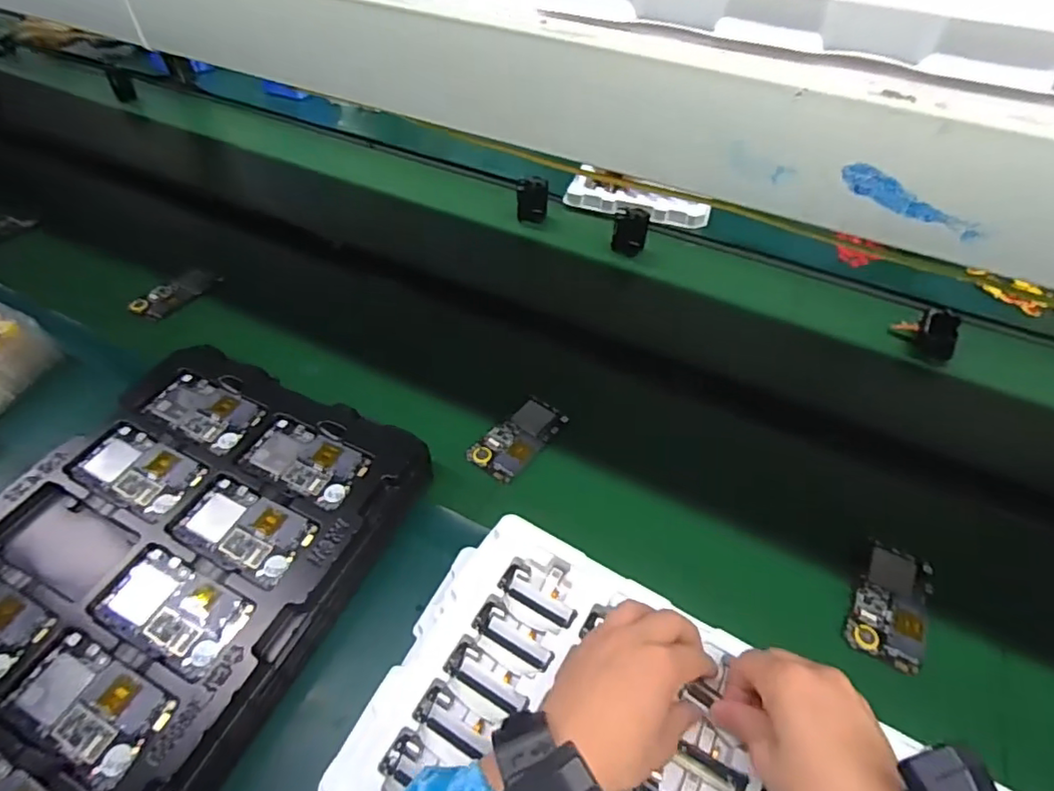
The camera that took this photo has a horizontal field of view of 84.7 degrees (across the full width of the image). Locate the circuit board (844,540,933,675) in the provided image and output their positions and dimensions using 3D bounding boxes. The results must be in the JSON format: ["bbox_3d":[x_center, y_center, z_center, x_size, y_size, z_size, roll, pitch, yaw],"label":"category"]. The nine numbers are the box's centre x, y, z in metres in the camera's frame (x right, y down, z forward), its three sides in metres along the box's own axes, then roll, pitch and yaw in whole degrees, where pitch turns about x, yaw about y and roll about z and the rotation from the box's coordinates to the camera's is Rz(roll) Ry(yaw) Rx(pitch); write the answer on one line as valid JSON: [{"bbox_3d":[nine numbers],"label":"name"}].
[{"bbox_3d":[0.354,0.201,0.560,0.062,0.011,0.121,26,51,21],"label":"circuit board"}]

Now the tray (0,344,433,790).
[{"bbox_3d":[-0.368,0.205,0.495,0.337,0.088,0.556,21,49,17],"label":"tray"}]

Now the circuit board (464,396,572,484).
[{"bbox_3d":[-0.009,0.049,0.686,0.066,0.008,0.122,30,53,24],"label":"circuit board"}]

